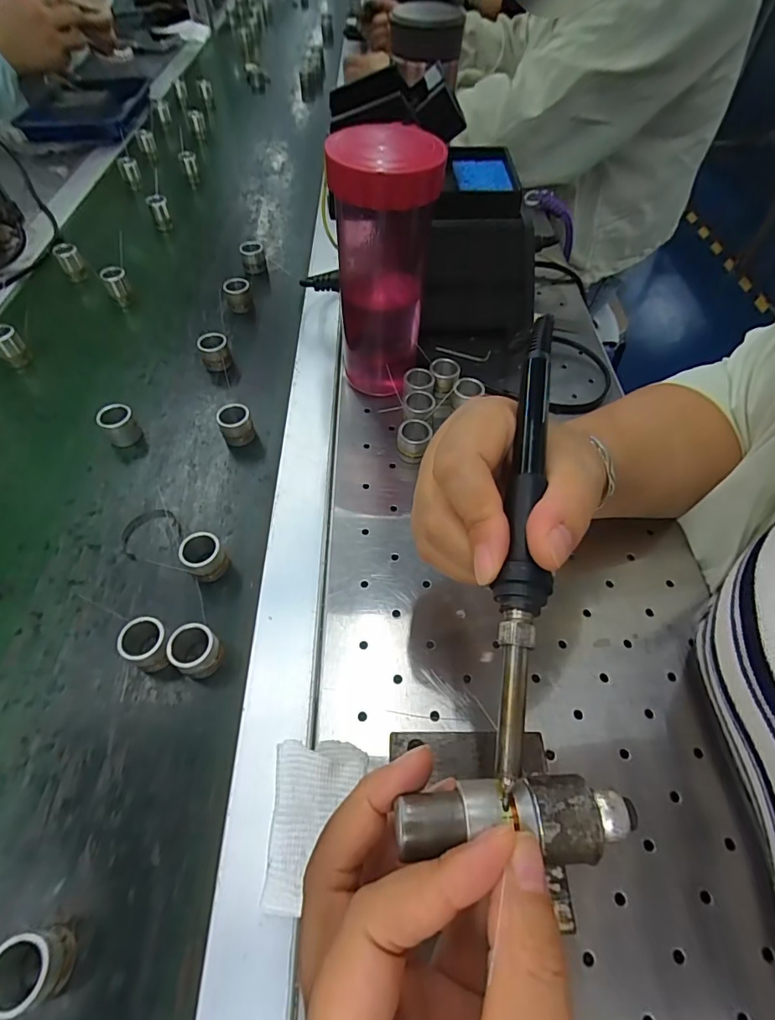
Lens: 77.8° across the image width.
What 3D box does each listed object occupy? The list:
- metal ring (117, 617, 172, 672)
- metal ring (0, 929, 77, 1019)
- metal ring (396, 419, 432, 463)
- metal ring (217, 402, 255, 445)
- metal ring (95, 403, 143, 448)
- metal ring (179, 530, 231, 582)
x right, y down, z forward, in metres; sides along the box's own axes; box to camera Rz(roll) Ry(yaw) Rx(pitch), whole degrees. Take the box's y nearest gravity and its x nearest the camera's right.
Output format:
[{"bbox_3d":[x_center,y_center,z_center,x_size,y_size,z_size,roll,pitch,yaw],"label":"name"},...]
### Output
[{"bbox_3d":[-0.133,0.077,0.272,0.028,0.024,0.023,24,58,16],"label":"metal ring"},{"bbox_3d":[-0.147,0.189,0.198,0.026,0.026,0.024,0,55,0],"label":"metal ring"},{"bbox_3d":[0.020,-0.052,0.361,0.023,0.023,0.028,15,56,10],"label":"metal ring"},{"bbox_3d":[-0.116,-0.065,0.371,0.023,0.026,0.021,0,55,0],"label":"metal ring"},{"bbox_3d":[-0.207,-0.064,0.372,0.025,0.028,0.025,0,55,0],"label":"metal ring"},{"bbox_3d":[-0.115,0.030,0.304,0.024,0.024,0.024,0,55,0],"label":"metal ring"}]

